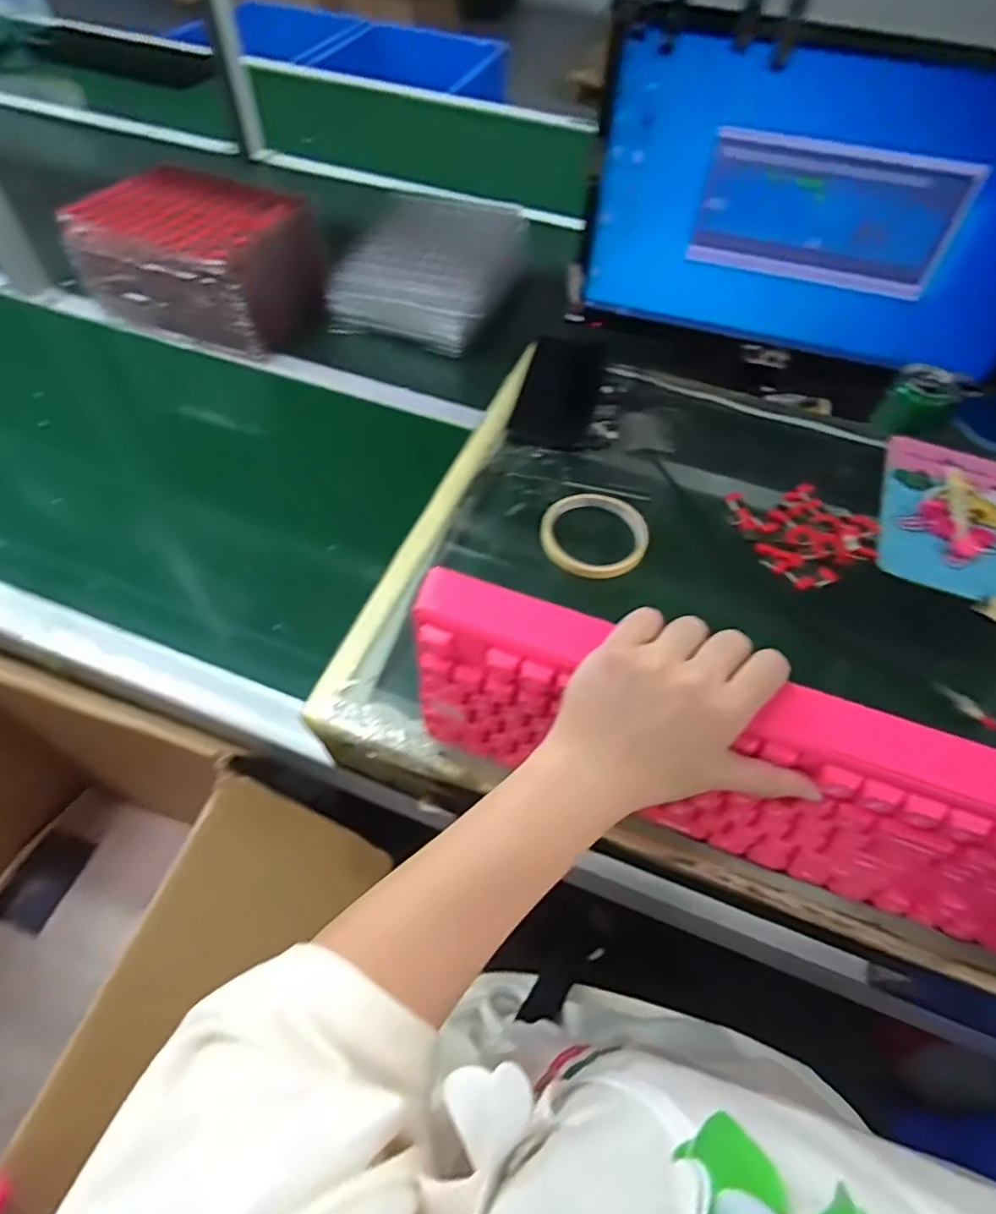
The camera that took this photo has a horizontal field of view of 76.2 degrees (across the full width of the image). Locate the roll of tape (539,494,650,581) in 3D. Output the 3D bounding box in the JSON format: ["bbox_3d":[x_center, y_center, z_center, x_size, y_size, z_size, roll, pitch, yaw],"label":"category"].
[{"bbox_3d":[0.082,-0.062,0.544,0.085,0.018,0.089,1,55,-2],"label":"roll of tape"}]

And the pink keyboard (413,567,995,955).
[{"bbox_3d":[0.151,0.096,0.346,0.416,0.143,0.041,21,57,7],"label":"pink keyboard"}]

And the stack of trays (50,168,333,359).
[{"bbox_3d":[-0.389,-0.447,0.851,0.266,0.145,0.168,19,56,10],"label":"stack of trays"}]

